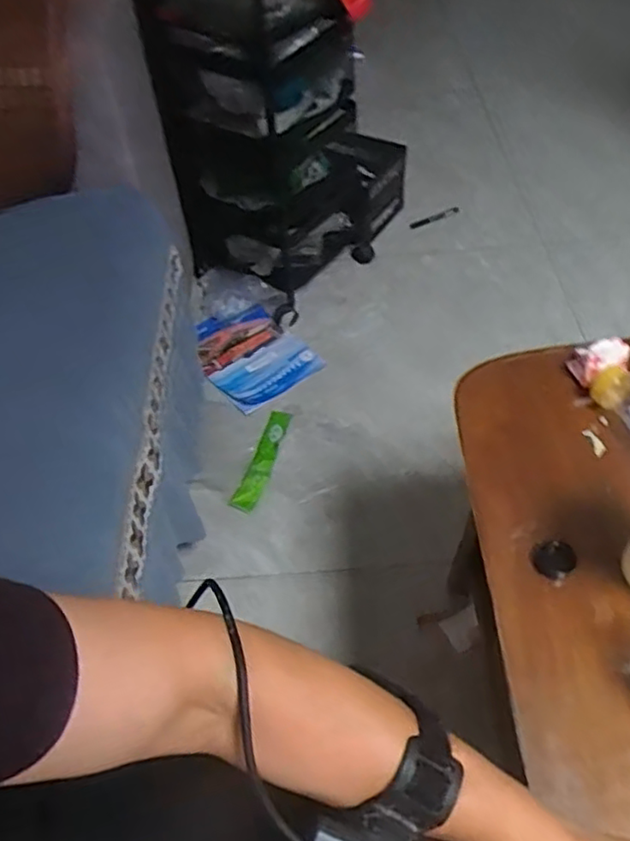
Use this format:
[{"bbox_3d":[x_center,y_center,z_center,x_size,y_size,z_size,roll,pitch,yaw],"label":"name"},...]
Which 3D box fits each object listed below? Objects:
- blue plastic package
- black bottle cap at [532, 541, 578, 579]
[{"bbox_3d":[-0.144,-0.145,1.378,0.211,0.045,0.271,-37,57,-23],"label":"blue plastic package"},{"bbox_3d":[0.199,0.116,0.547,0.025,0.019,0.032,-38,58,-23],"label":"black bottle cap"}]

